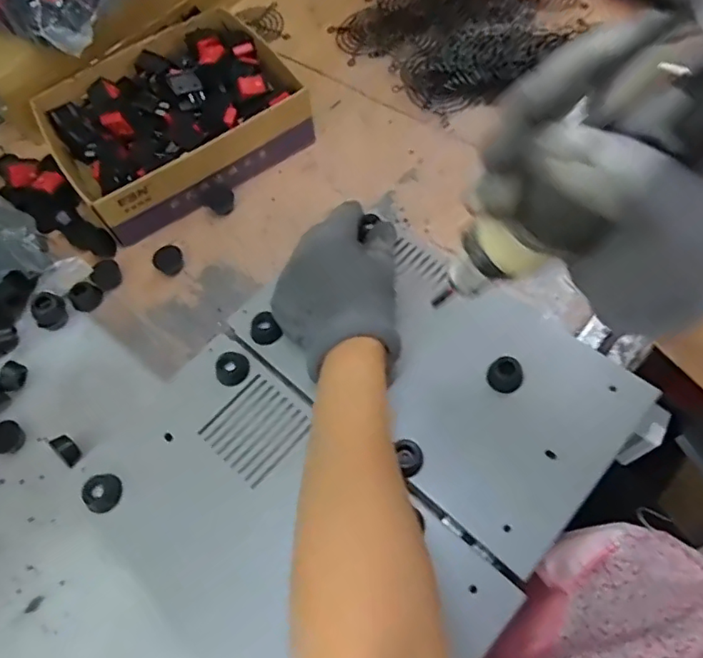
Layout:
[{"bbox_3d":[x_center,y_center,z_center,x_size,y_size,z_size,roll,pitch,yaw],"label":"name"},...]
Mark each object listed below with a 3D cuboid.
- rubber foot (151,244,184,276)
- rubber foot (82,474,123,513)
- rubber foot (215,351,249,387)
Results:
[{"bbox_3d":[-0.154,-0.058,0.480,0.021,0.013,0.024,38,73,22],"label":"rubber foot"},{"bbox_3d":[-0.169,0.112,0.386,0.023,0.016,0.024,-3,63,5],"label":"rubber foot"},{"bbox_3d":[-0.088,0.028,0.414,0.025,0.010,0.023,-3,63,5],"label":"rubber foot"}]

